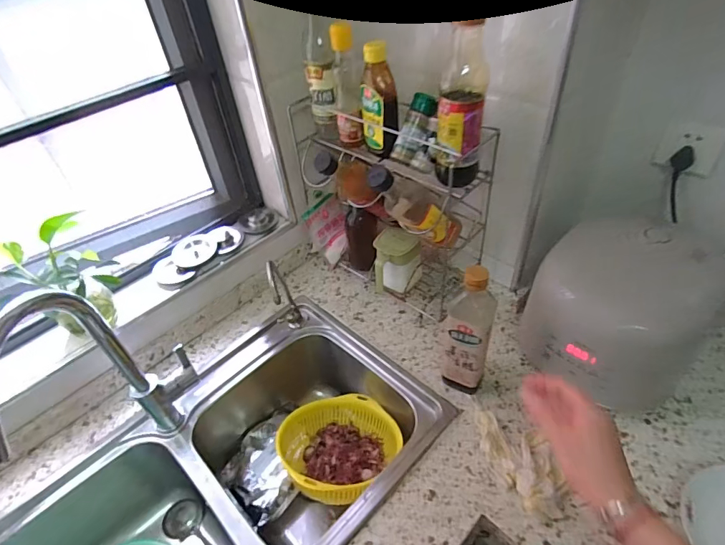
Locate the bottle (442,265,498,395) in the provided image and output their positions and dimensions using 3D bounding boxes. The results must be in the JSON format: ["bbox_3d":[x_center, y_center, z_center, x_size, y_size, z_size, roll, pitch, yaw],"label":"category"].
[{"bbox_3d":[0.157,0.095,0.649,0.064,0.249,0.051,9,45,15],"label":"bottle"}]

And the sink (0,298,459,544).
[{"bbox_3d":[-0.237,0.410,0.703,0.406,0.226,0.738,31,54,33],"label":"sink"}]

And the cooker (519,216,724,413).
[{"bbox_3d":[0.389,0.072,0.673,0.219,0.215,0.208,-4,44,4],"label":"cooker"}]

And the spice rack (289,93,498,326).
[{"bbox_3d":[0.040,-0.113,0.812,0.343,0.348,0.158,29,54,32],"label":"spice rack"}]

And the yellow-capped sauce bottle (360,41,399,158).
[{"bbox_3d":[0.026,-0.262,0.679,0.057,0.160,0.057,-5,43,1],"label":"yellow-capped sauce bottle"}]

